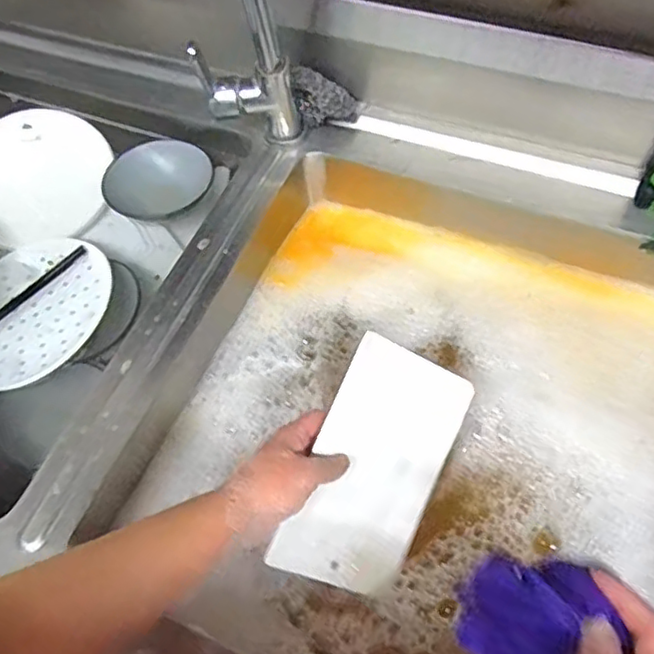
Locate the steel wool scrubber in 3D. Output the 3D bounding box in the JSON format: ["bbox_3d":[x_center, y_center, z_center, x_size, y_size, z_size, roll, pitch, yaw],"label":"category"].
[{"bbox_3d":[0.000,-0.262,0.733,0.075,0.063,0.034,8,59,10],"label":"steel wool scrubber"}]

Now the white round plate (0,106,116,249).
[{"bbox_3d":[-0.380,-0.198,0.847,0.186,0.160,0.017,-38,27,-12],"label":"white round plate"}]

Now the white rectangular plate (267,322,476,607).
[{"bbox_3d":[0.044,0.128,0.575,0.133,0.013,0.216,27,84,-25],"label":"white rectangular plate"}]

